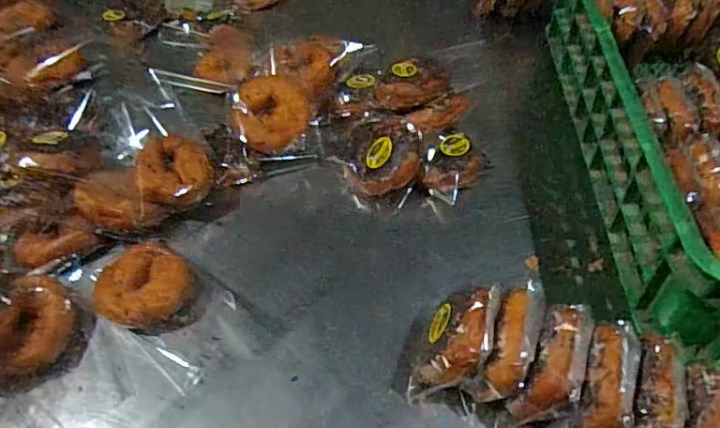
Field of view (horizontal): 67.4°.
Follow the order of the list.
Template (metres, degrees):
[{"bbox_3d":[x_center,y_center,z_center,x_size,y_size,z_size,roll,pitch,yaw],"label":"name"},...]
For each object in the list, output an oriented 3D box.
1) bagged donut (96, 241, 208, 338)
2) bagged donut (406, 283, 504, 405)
[{"bbox_3d":[-0.214,0.078,0.558,0.111,0.033,0.096,28,58,22],"label":"bagged donut"},{"bbox_3d":[0.083,0.117,0.484,0.062,0.091,0.087,11,53,11],"label":"bagged donut"}]

